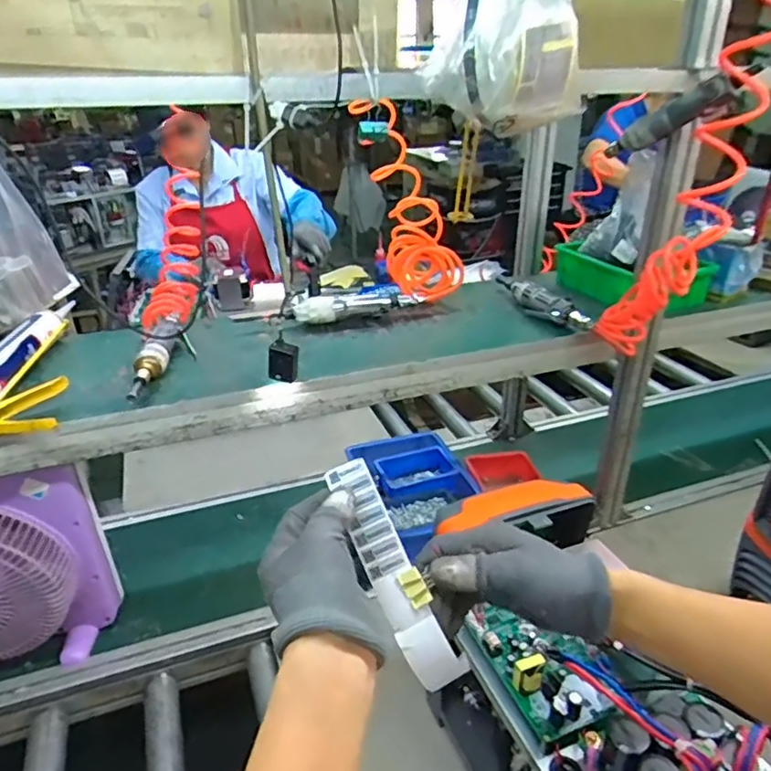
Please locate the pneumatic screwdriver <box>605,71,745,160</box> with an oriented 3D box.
[{"bbox_3d":[0.370,-0.348,0.791,0.054,0.042,0.191,-19,2,-31],"label":"pneumatic screwdriver"}]

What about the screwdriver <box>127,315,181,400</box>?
[{"bbox_3d":[-0.322,-0.043,0.840,0.034,0.043,0.217,-2,28,-3],"label":"screwdriver"}]

